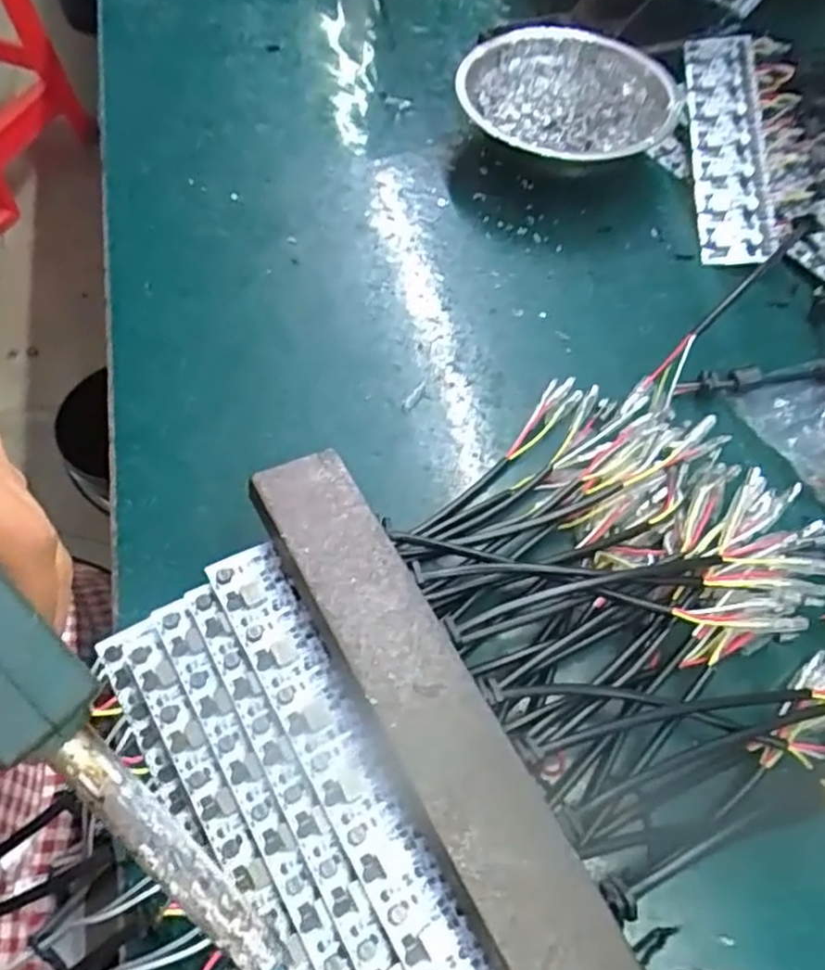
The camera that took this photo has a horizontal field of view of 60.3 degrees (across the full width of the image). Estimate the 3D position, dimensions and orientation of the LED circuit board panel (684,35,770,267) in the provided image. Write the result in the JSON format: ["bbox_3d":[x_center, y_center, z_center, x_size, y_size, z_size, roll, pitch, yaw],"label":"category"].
[{"bbox_3d":[0.186,-0.202,0.422,0.038,0.006,0.161,1,71,12],"label":"LED circuit board panel"}]

